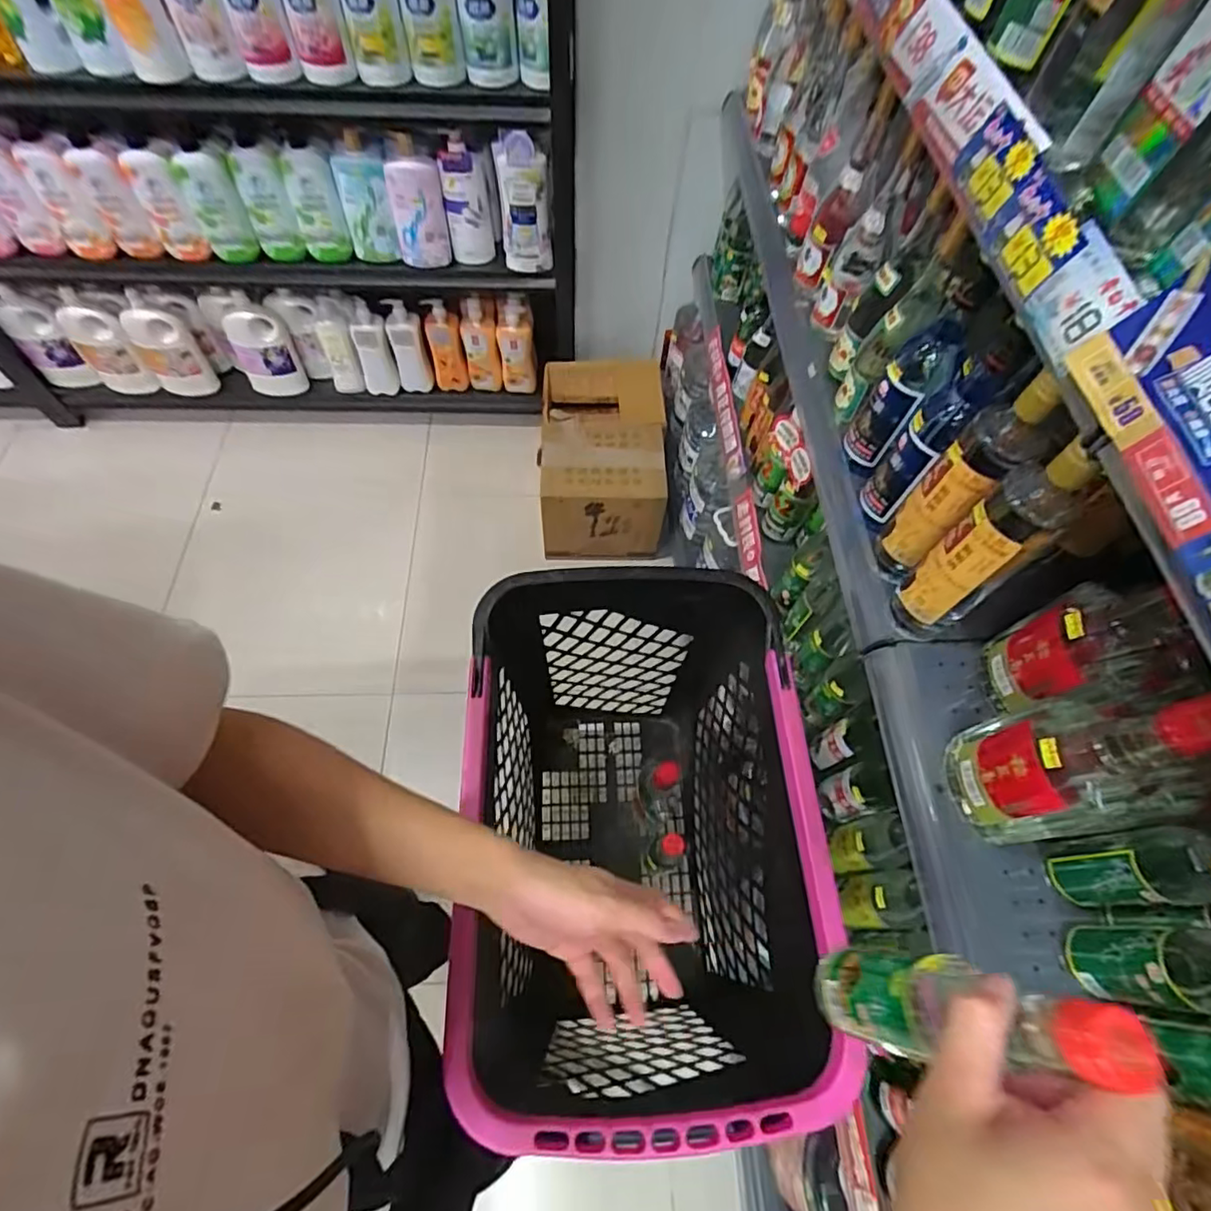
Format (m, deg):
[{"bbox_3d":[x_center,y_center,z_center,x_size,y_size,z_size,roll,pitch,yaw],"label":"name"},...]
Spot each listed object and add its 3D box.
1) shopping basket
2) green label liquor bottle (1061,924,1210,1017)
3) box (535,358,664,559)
[{"bbox_3d":[0.040,0.305,0.814,0.403,0.451,0.545,0,62,-3],"label":"shopping basket"},{"bbox_3d":[0.404,0.249,0.412,0.047,0.192,0.054,7,62,1],"label":"green label liquor bottle"},{"bbox_3d":[-0.008,-0.376,1.488,0.291,0.223,0.476,4,62,-1],"label":"box"}]

